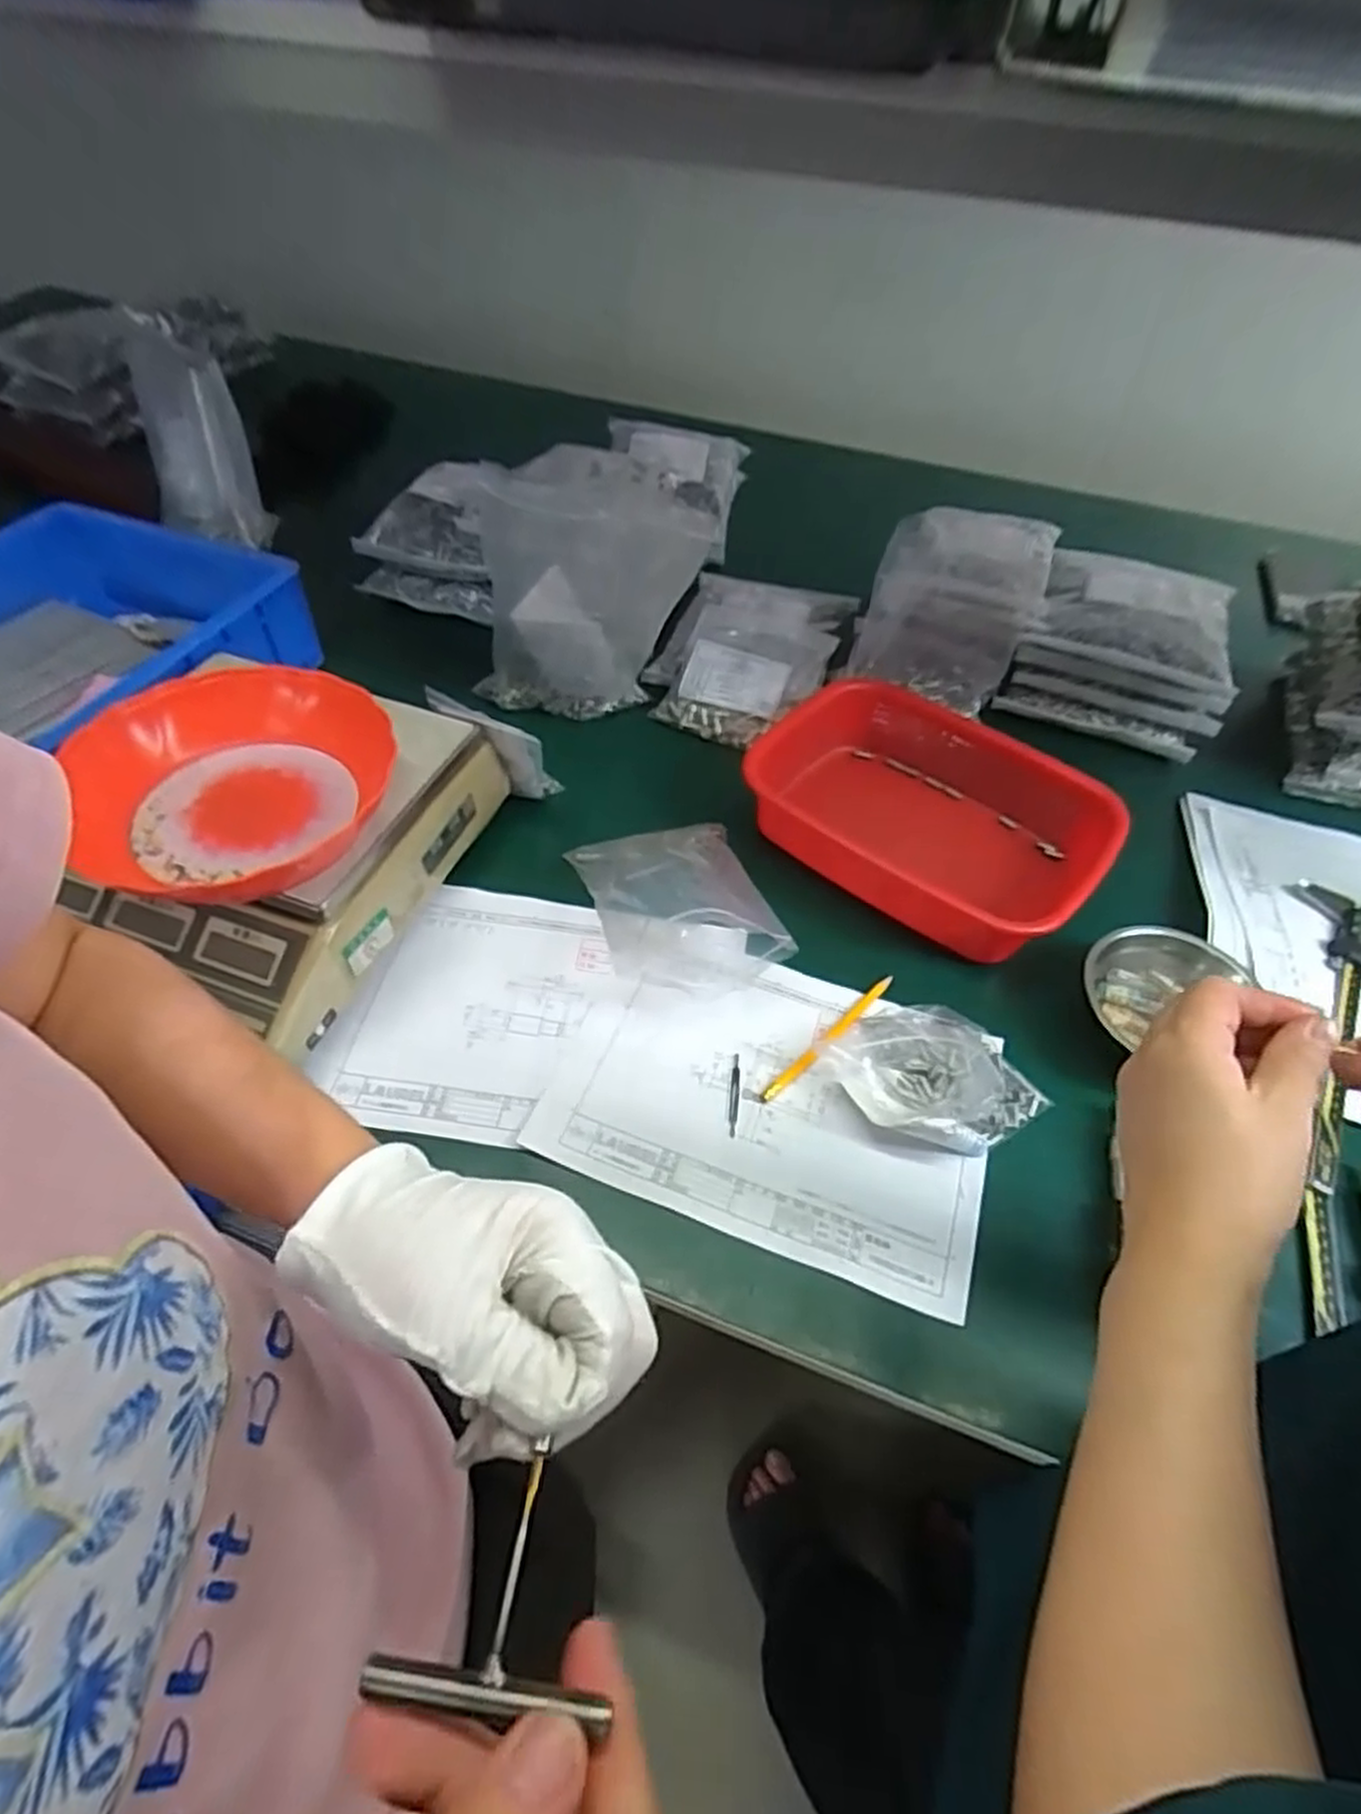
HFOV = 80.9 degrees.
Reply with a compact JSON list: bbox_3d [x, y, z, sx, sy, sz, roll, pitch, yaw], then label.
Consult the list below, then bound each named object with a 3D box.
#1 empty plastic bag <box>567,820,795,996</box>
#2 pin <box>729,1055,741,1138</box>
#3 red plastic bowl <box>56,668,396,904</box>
[{"bbox_3d":[-0.006,-0.007,0.637,0.132,0.060,0.169,-10,53,-10],"label":"empty plastic bag"},{"bbox_3d":[0.039,0.133,0.563,0.006,0.004,0.060,7,52,3],"label":"pin"},{"bbox_3d":[-0.300,-0.085,0.550,0.204,0.055,0.179,9,52,4],"label":"red plastic bowl"}]

